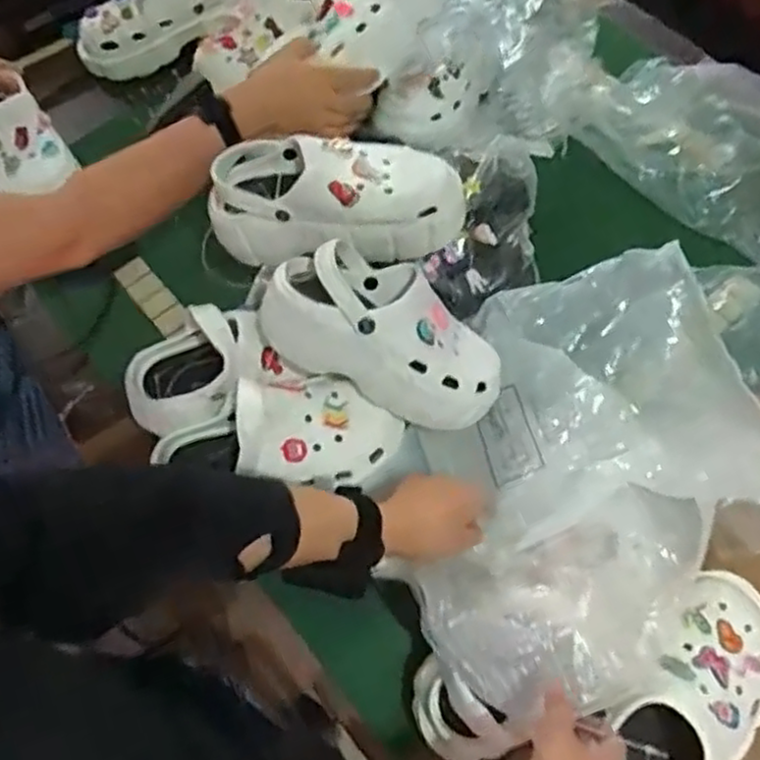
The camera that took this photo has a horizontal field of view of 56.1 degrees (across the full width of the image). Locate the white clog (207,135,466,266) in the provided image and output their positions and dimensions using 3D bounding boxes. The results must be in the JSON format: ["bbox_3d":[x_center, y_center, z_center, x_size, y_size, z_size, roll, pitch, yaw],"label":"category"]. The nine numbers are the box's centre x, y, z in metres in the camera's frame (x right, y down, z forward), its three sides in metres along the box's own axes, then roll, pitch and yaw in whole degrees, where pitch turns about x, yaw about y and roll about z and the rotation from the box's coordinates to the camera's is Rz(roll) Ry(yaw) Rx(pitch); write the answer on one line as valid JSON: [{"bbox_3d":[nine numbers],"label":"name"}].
[{"bbox_3d":[-0.045,-0.173,0.723,0.253,0.084,0.133,-1,64,1],"label":"white clog"}]

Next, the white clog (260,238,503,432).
[{"bbox_3d":[0.009,-0.049,0.697,0.229,0.115,0.125,20,66,11],"label":"white clog"}]

